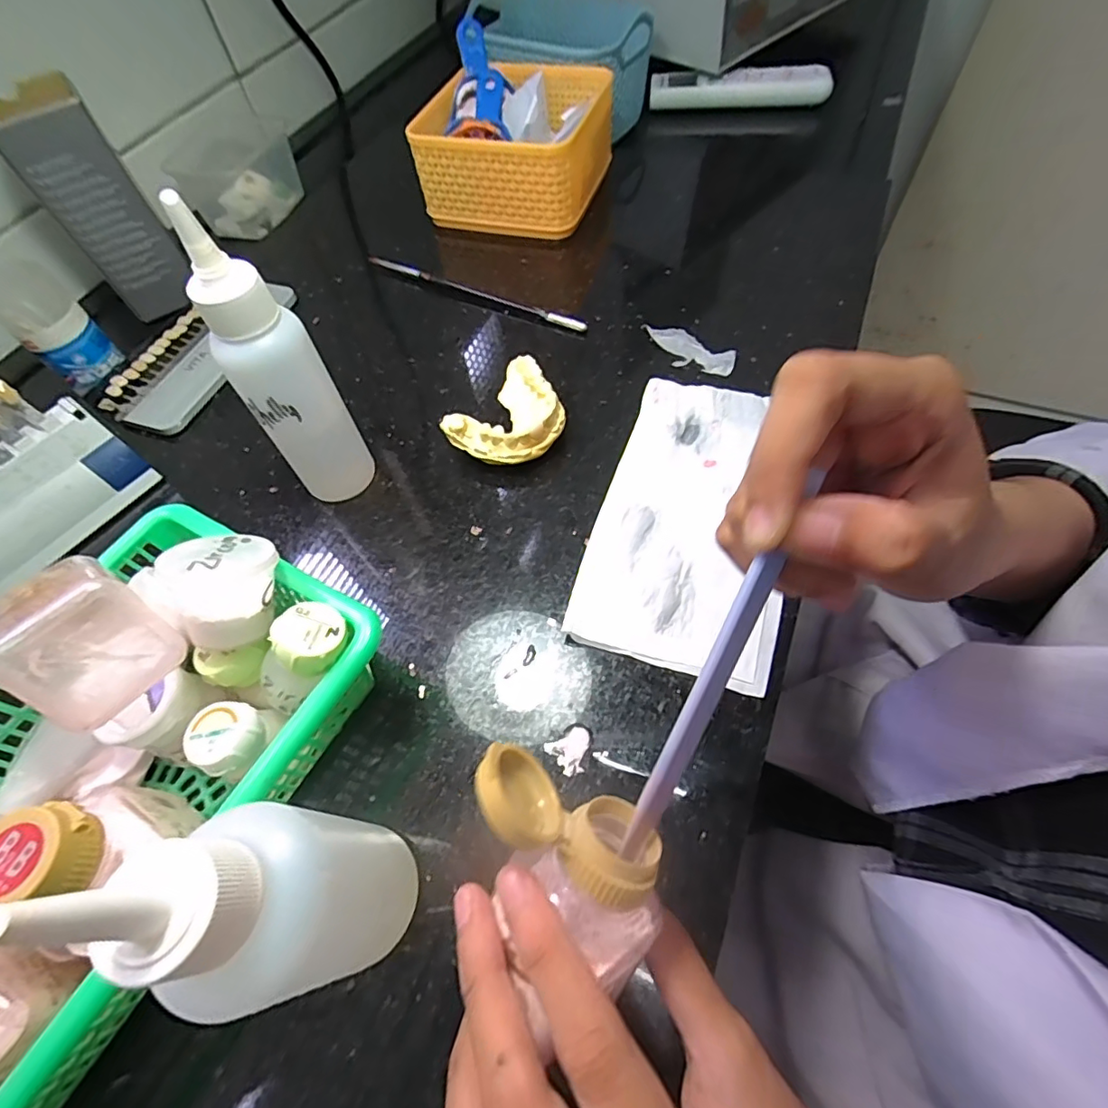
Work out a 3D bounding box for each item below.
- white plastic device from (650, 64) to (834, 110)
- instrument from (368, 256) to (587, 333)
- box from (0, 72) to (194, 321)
[{"bbox_3d":[0.187,-0.472,0.549,0.175,0.032,0.027,10,60,11],"label":"white plastic device"},{"bbox_3d":[-0.061,-0.191,0.394,0.190,0.010,0.006,25,64,18],"label":"instrument"},{"bbox_3d":[-0.320,-0.247,0.389,0.056,0.131,0.054,-34,62,-15],"label":"box"}]

